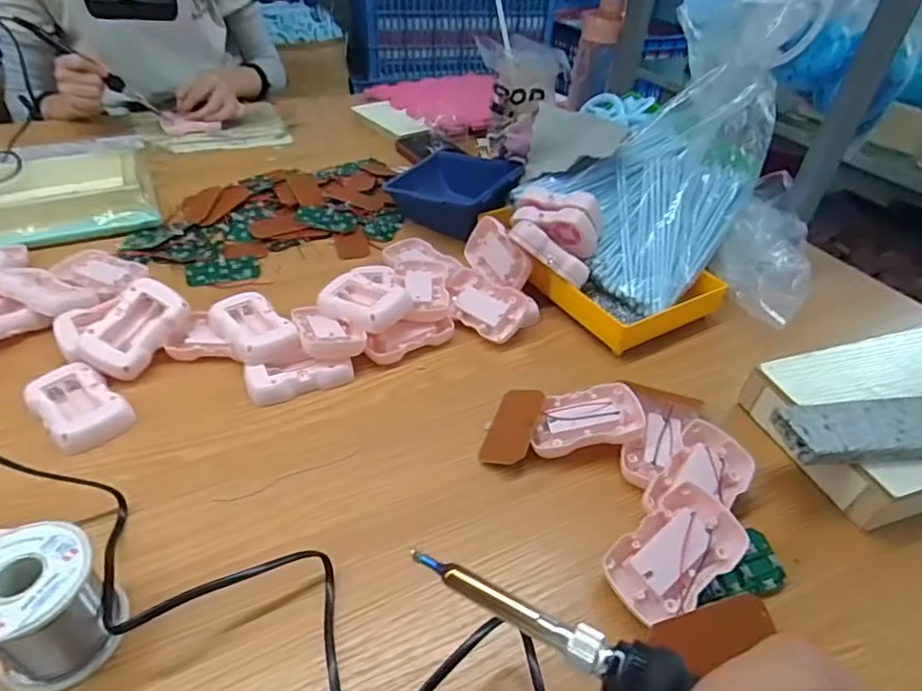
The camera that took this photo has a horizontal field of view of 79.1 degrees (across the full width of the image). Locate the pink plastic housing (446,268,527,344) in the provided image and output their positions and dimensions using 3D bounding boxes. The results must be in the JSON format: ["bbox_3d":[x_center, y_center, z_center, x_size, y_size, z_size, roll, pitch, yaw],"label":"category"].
[{"bbox_3d":[0.021,-0.038,0.550,0.085,0.018,0.057,28,74,25],"label":"pink plastic housing"}]

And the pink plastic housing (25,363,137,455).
[{"bbox_3d":[-0.296,0.047,0.433,0.082,0.020,0.052,32,48,29],"label":"pink plastic housing"}]

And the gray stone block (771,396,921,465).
[{"bbox_3d":[0.304,0.058,0.396,0.153,0.019,0.045,-1,41,-6],"label":"gray stone block"}]

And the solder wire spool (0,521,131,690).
[{"bbox_3d":[-0.219,0.139,0.294,0.062,0.065,0.060,3,41,-2],"label":"solder wire spool"}]

